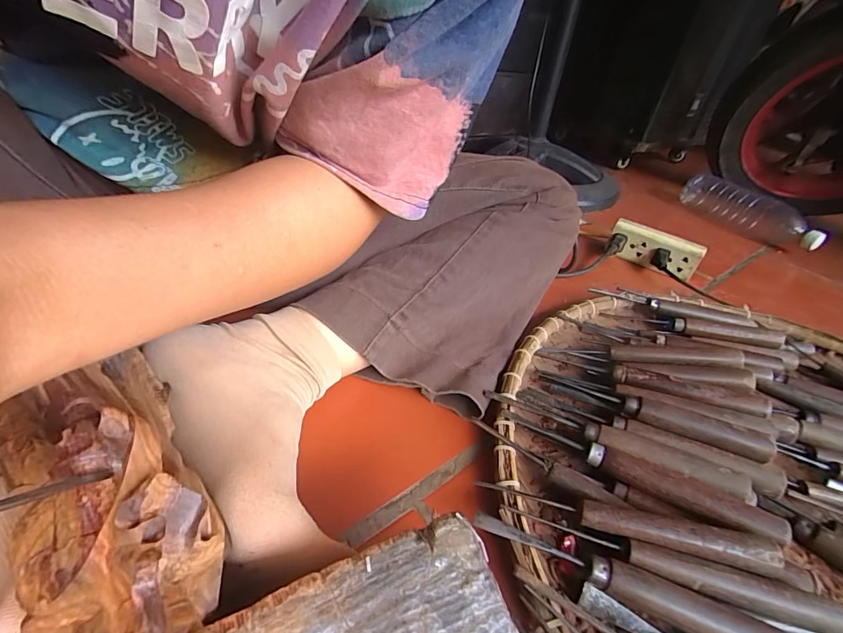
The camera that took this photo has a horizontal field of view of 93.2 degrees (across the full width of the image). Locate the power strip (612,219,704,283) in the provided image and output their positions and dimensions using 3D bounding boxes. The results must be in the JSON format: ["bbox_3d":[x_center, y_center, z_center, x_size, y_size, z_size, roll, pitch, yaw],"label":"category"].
[{"bbox_3d":[0.343,-0.100,0.590,0.124,0.046,0.045,27,40,23],"label":"power strip"}]

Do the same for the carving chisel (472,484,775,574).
[{"bbox_3d":[0.121,0.121,0.240,0.163,0.013,0.020,14,37,7],"label":"carving chisel"}]

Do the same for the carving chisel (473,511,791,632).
[{"bbox_3d":[0.112,0.151,0.220,0.171,0.021,0.021,17,37,11],"label":"carving chisel"}]

